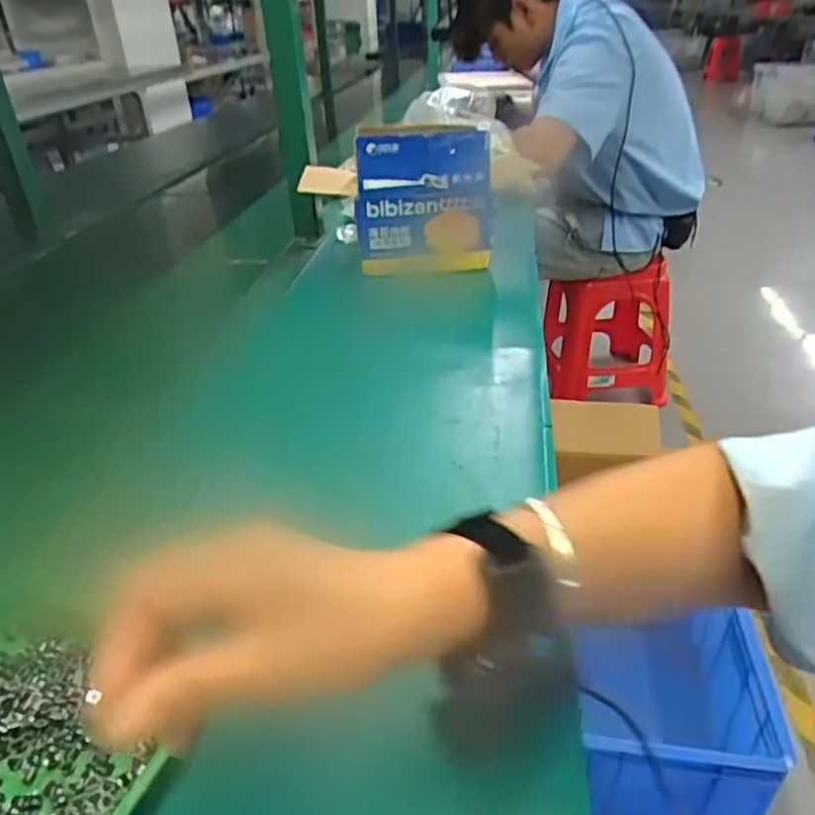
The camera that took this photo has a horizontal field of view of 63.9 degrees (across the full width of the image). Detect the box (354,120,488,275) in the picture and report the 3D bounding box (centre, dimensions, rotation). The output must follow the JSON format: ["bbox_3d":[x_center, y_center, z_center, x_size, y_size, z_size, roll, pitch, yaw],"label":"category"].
[{"bbox_3d":[0.022,-0.253,0.813,0.163,0.170,0.074,-1,32,4],"label":"box"}]

